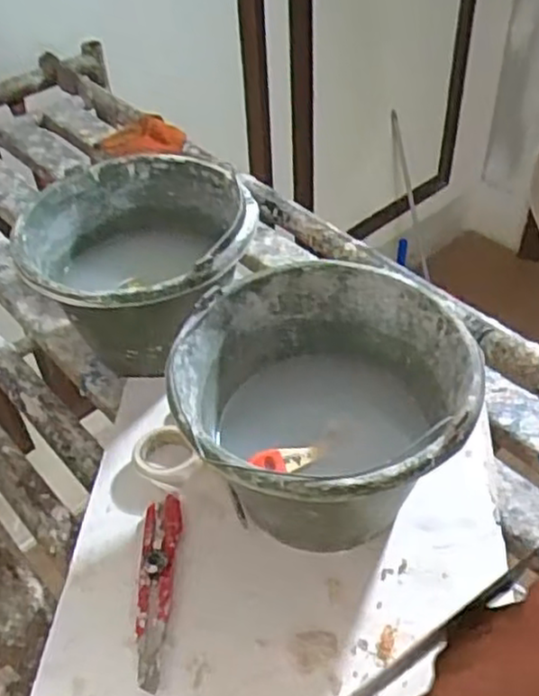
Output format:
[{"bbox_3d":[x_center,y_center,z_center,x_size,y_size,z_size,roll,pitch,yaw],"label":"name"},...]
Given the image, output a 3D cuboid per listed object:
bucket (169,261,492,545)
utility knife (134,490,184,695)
[{"bbox_3d":[0.048,0.069,0.648,0.237,0.178,0.244,-2,44,2],"label":"bucket"},{"bbox_3d":[-0.099,0.208,0.634,0.032,0.014,0.173,-2,44,1],"label":"utility knife"}]

